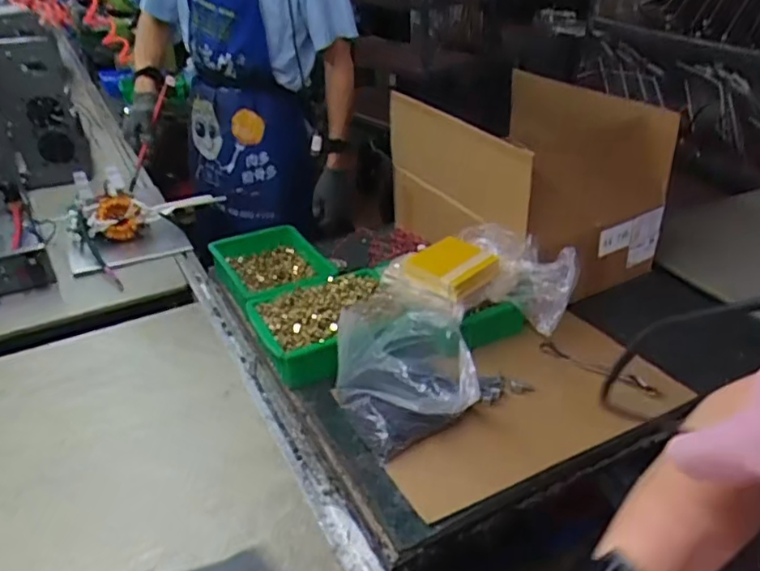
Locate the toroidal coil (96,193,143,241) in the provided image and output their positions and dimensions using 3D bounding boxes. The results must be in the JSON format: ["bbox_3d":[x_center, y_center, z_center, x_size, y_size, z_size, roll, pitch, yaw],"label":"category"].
[{"bbox_3d":[-0.590,-0.149,1.376,0.093,0.104,0.050,-5,32,-7],"label":"toroidal coil"}]

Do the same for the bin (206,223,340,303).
[{"bbox_3d":[-0.207,-0.020,1.180,0.192,0.092,0.266,-16,35,-23],"label":"bin"}]

